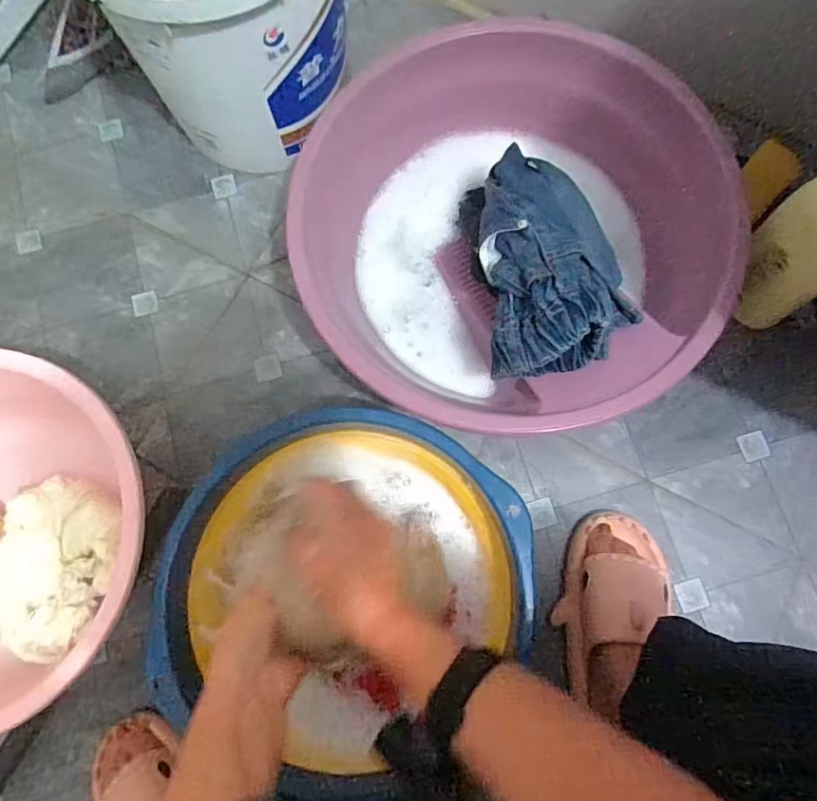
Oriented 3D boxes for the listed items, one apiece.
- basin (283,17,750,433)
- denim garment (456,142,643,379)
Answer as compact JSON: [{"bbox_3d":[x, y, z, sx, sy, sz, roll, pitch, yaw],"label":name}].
[{"bbox_3d":[0.114,-0.177,0.619,0.456,0.170,0.424,0,78,1],"label":"basin"},{"bbox_3d":[0.139,-0.159,0.561,0.155,0.071,0.260,-14,74,-5],"label":"denim garment"}]

